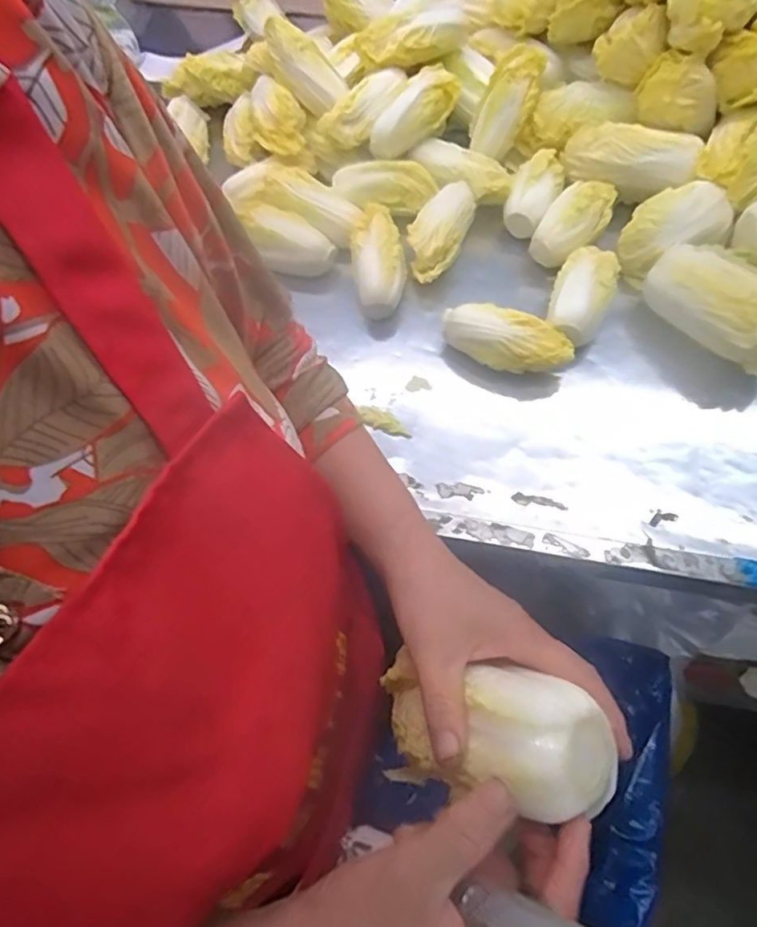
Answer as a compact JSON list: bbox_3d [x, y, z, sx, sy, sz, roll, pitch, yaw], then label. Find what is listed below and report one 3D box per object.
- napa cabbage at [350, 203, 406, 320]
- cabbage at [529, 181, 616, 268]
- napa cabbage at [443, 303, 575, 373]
[{"bbox_3d":[-0.001,-0.205,0.595,0.050,0.043,0.114,-3,77,1],"label":"napa cabbage"},{"bbox_3d":[0.200,-0.251,0.614,0.053,0.039,0.112,36,69,19],"label":"cabbage"},{"bbox_3d":[0.118,-0.110,0.563,0.120,0.056,0.049,17,64,11],"label":"napa cabbage"}]

